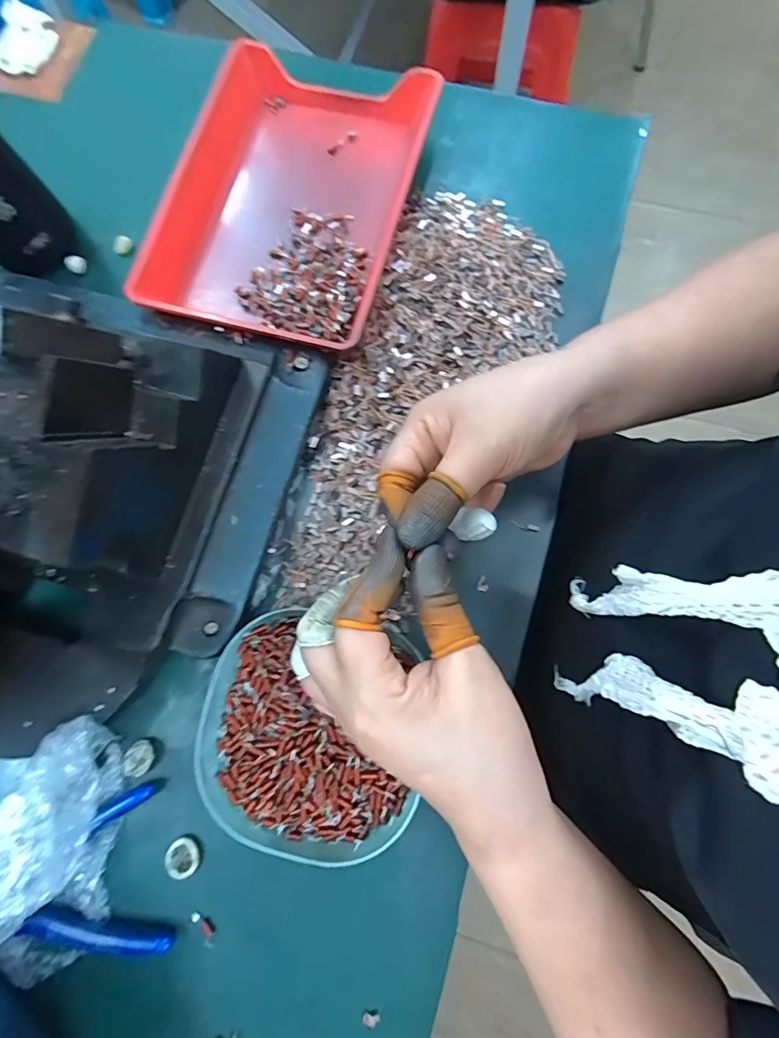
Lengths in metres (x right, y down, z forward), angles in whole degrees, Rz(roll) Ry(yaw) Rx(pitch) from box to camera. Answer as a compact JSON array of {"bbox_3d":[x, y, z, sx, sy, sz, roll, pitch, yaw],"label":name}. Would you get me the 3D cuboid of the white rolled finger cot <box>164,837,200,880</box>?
[{"bbox_3d":[-0.125,0.206,0.277,0.020,0.011,0.018,42,81,10],"label":"white rolled finger cot"}]

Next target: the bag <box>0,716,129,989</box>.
[{"bbox_3d":[-0.198,0.192,0.256,0.085,0.057,0.131,37,80,10],"label":"bag"}]

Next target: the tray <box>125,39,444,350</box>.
[{"bbox_3d":[-0.078,-0.247,0.354,0.176,0.035,0.242,15,77,5],"label":"tray"}]

